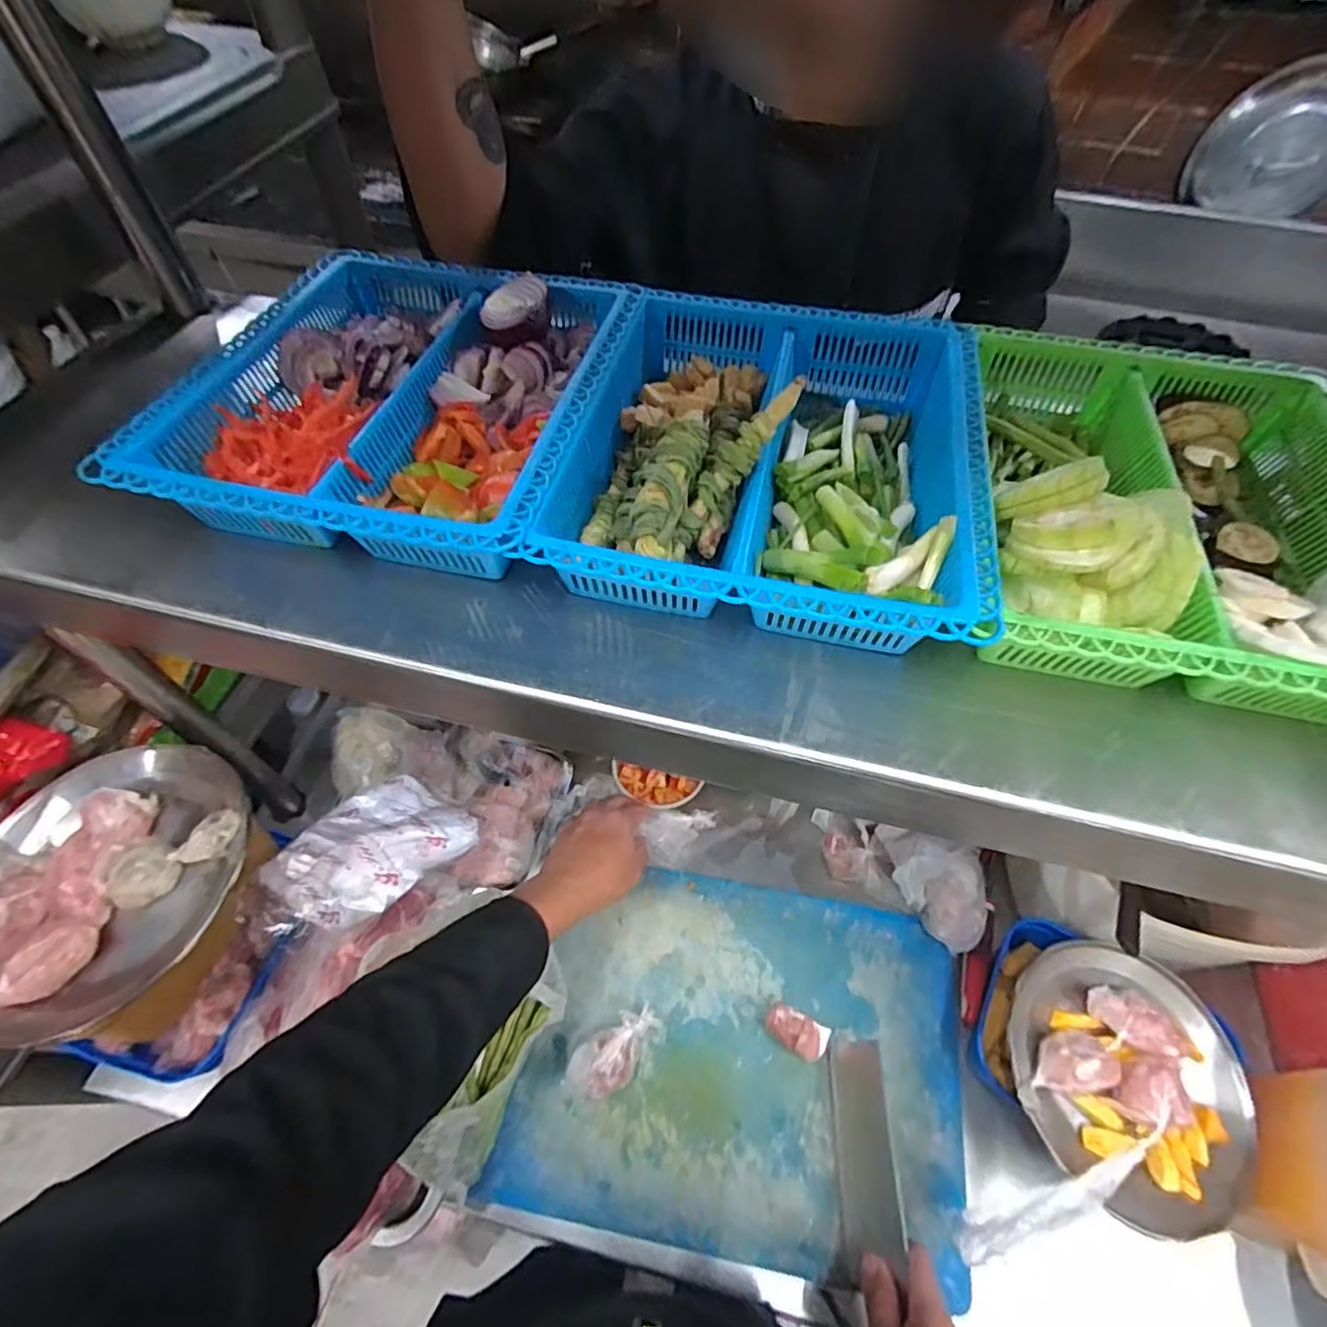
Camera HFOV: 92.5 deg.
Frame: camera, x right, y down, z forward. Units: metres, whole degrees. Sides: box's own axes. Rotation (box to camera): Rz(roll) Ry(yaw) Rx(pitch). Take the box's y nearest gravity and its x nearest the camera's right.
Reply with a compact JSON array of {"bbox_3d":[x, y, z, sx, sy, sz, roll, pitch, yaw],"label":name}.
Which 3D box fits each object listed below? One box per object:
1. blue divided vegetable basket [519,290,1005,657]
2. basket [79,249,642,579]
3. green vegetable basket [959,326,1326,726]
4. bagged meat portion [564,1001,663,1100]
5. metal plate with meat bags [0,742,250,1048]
[{"bbox_3d":[0.061,-0.116,0.362,0.217,0.053,0.253,11,56,6],"label":"blue divided vegetable basket"},{"bbox_3d":[-0.149,-0.156,0.386,0.219,0.055,0.247,11,56,6],"label":"basket"},{"bbox_3d":[0.271,-0.084,0.334,0.212,0.059,0.248,10,56,6],"label":"green vegetable basket"},{"bbox_3d":[-0.044,0.355,0.580,0.093,0.041,0.044,-39,65,-24],"label":"bagged meat portion"},{"bbox_3d":[-0.449,0.169,0.501,0.222,0.039,0.212,1,56,-1],"label":"metal plate with meat bags"}]

